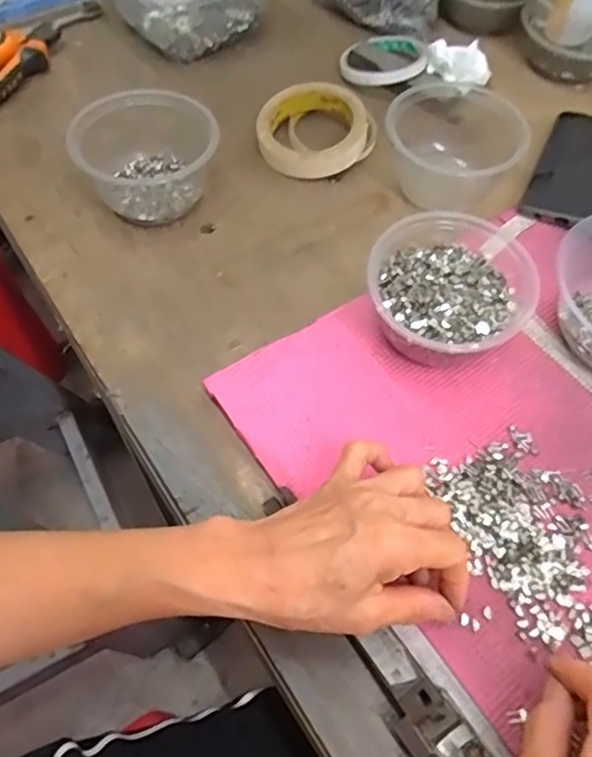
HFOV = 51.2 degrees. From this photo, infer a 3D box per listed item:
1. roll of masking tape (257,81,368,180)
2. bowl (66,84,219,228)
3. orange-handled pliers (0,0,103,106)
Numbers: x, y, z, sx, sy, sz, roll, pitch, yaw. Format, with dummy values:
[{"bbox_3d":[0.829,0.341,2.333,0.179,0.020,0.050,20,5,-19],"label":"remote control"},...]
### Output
[{"bbox_3d":[0.014,-0.226,0.567,0.096,0.034,0.098,0,61,0],"label":"roll of masking tape"},{"bbox_3d":[-0.123,-0.183,0.514,0.117,0.061,0.095,-9,61,-5],"label":"bowl"},{"bbox_3d":[-0.264,-0.329,0.613,0.053,0.023,0.212,31,65,16],"label":"orange-handled pliers"}]

